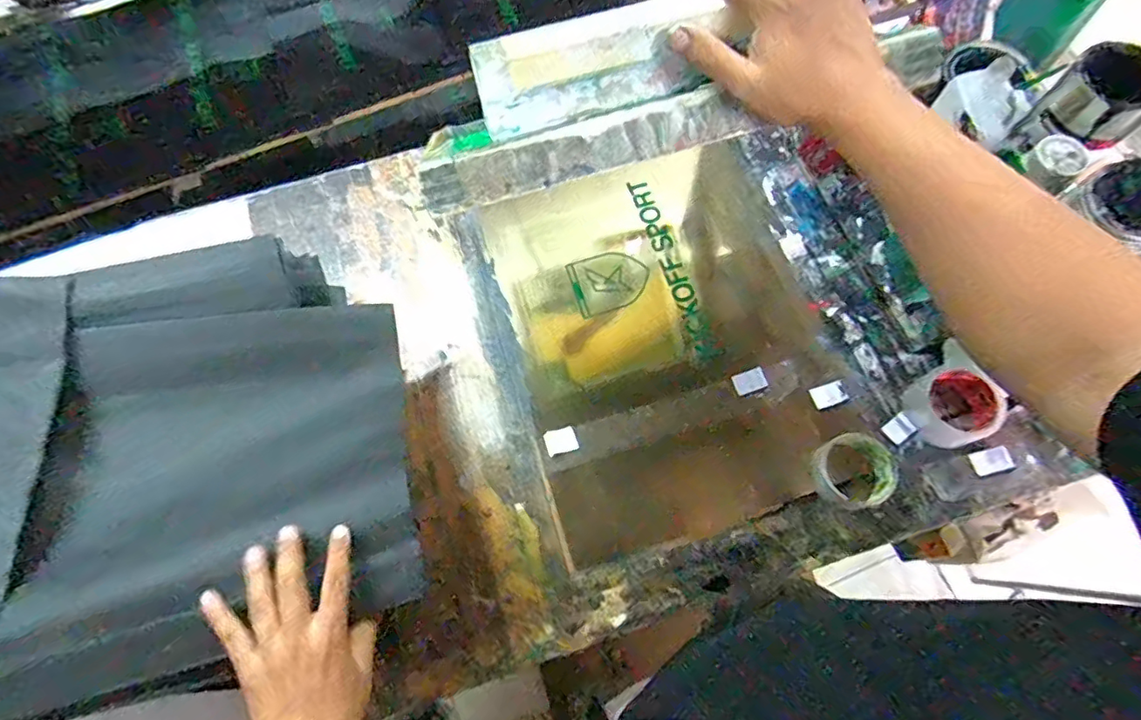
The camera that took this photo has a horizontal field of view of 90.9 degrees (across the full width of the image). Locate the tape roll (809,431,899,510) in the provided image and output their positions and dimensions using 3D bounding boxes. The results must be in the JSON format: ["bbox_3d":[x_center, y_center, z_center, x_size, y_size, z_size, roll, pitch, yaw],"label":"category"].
[{"bbox_3d":[0.340,0.130,0.675,0.085,0.035,0.090,-1,70,2],"label":"tape roll"}]

